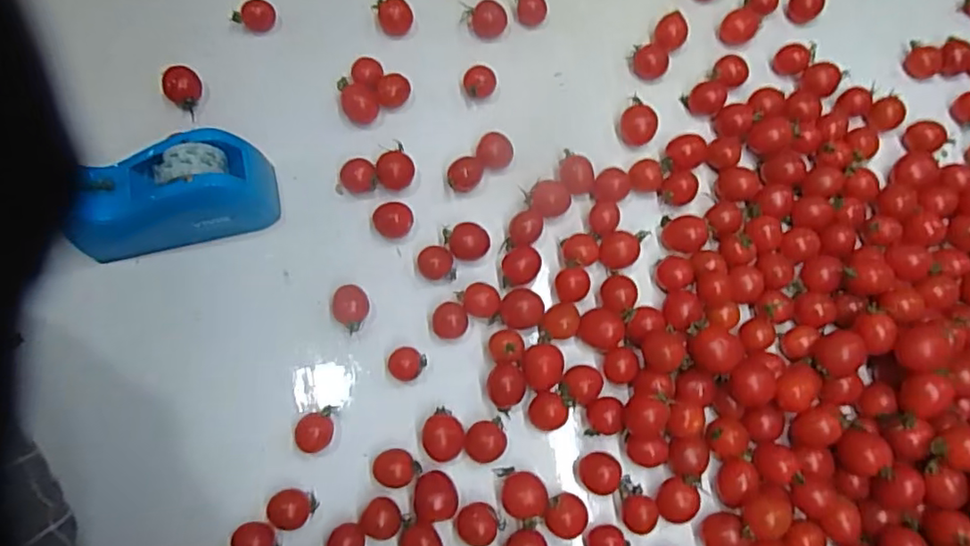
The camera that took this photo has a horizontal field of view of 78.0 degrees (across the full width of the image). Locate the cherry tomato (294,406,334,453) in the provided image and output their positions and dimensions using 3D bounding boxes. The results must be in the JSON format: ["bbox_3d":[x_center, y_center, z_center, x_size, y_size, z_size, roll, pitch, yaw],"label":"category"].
[{"bbox_3d":[-0.119,0.113,0.425,0.029,0.022,0.026,-19,75,-8],"label":"cherry tomato"}]

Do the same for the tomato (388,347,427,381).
[{"bbox_3d":[-0.058,0.068,0.443,0.025,0.021,0.024,1,73,-2],"label":"tomato"}]

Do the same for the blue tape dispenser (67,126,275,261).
[{"bbox_3d":[-0.237,-0.055,0.449,0.146,0.075,0.055,-15,74,-7],"label":"blue tape dispenser"}]

